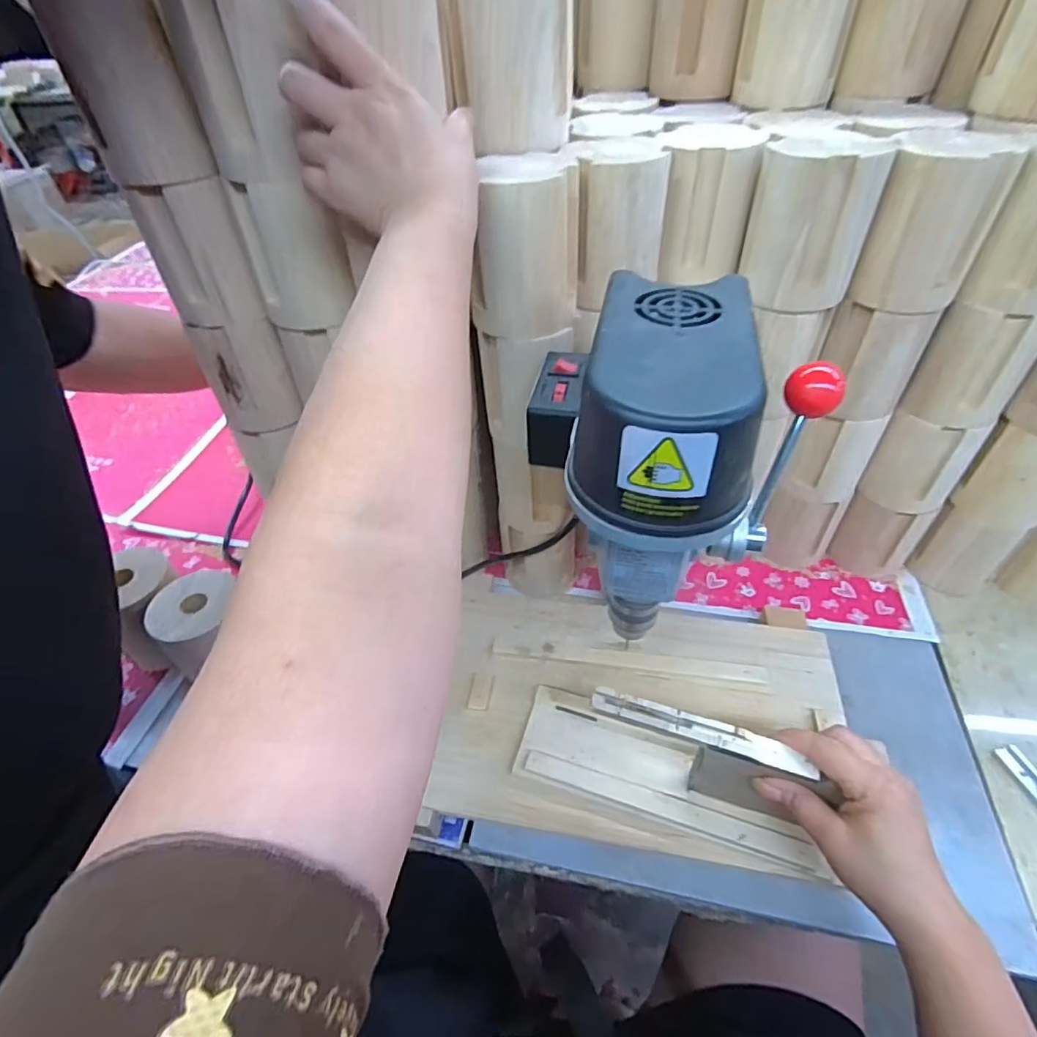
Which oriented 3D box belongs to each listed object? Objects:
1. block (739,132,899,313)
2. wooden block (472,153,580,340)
[{"bbox_3d":[0.207,-0.211,0.395,0.082,0.097,0.058,17,50,19],"label":"block"},{"bbox_3d":[0.006,-0.186,0.382,0.067,0.094,0.066,6,47,9],"label":"wooden block"}]

